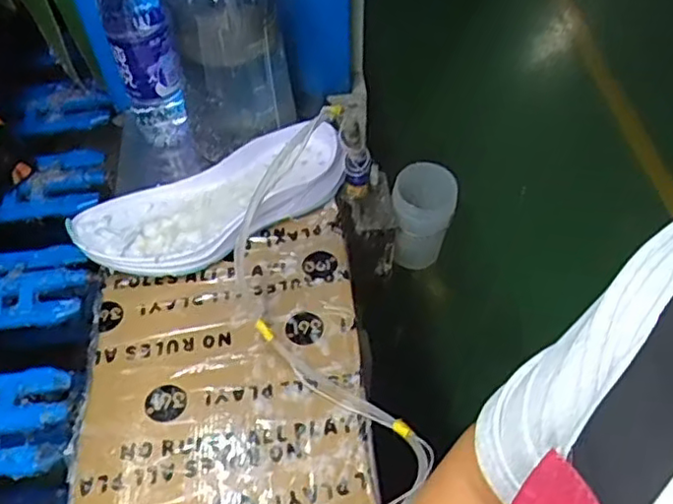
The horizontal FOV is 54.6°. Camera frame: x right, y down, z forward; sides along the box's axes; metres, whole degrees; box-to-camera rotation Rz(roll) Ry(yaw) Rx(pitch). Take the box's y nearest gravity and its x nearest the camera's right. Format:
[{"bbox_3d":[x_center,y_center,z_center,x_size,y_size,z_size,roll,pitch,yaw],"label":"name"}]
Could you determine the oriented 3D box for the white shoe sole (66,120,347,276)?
[{"bbox_3d":[-0.117,-0.045,0.640,0.264,0.049,0.110,-22,56,-16],"label":"white shoe sole"}]

